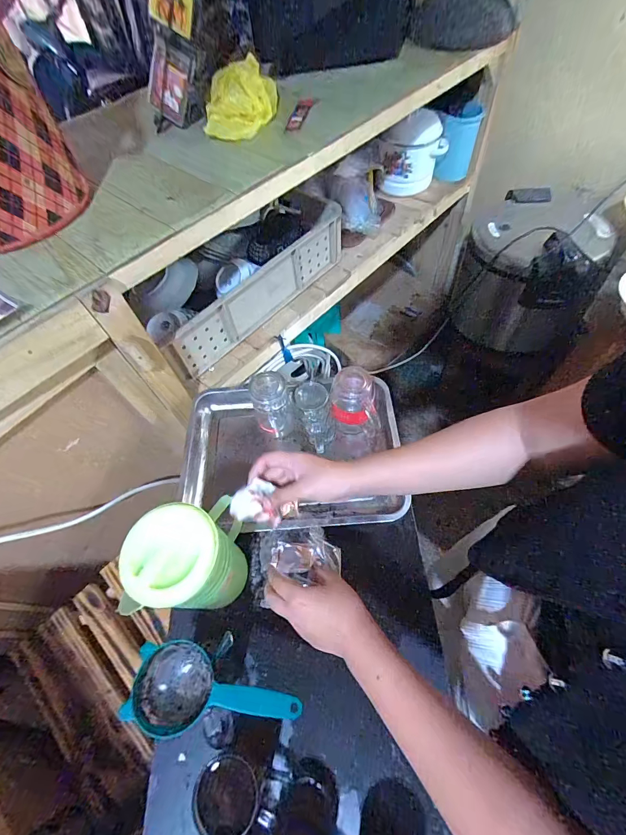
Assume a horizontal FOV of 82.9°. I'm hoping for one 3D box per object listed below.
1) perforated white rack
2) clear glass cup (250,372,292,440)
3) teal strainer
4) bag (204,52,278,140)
[{"bbox_3d":[-0.100,-0.307,0.844,0.049,0.127,0.542,34,67,20],"label":"perforated white rack"},{"bbox_3d":[-0.074,-0.020,0.650,0.060,0.122,0.070,-20,61,-8],"label":"clear glass cup"},{"bbox_3d":[-0.113,0.311,0.394,0.190,0.041,0.077,11,61,9],"label":"teal strainer"},{"bbox_3d":[-0.139,-0.620,0.684,0.104,0.082,0.142,15,62,11],"label":"bag"}]

